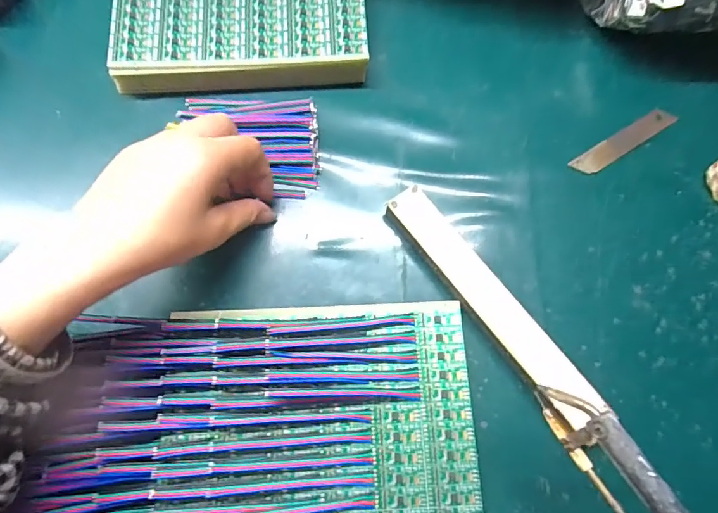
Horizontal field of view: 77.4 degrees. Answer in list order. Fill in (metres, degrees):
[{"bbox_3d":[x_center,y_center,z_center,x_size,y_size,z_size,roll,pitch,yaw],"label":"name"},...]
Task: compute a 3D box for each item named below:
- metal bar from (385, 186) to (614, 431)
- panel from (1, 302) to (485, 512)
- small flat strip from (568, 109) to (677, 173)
[{"bbox_3d":[0.087,0.032,0.307,0.031,0.019,0.187,-37,78,-11],"label":"metal bar"},{"bbox_3d":[-0.067,0.115,0.275,0.275,0.023,0.163,-3,73,-2],"label":"panel"},{"bbox_3d":[0.209,-0.090,0.353,0.096,0.004,0.018,-31,77,-10],"label":"small flat strip"}]

